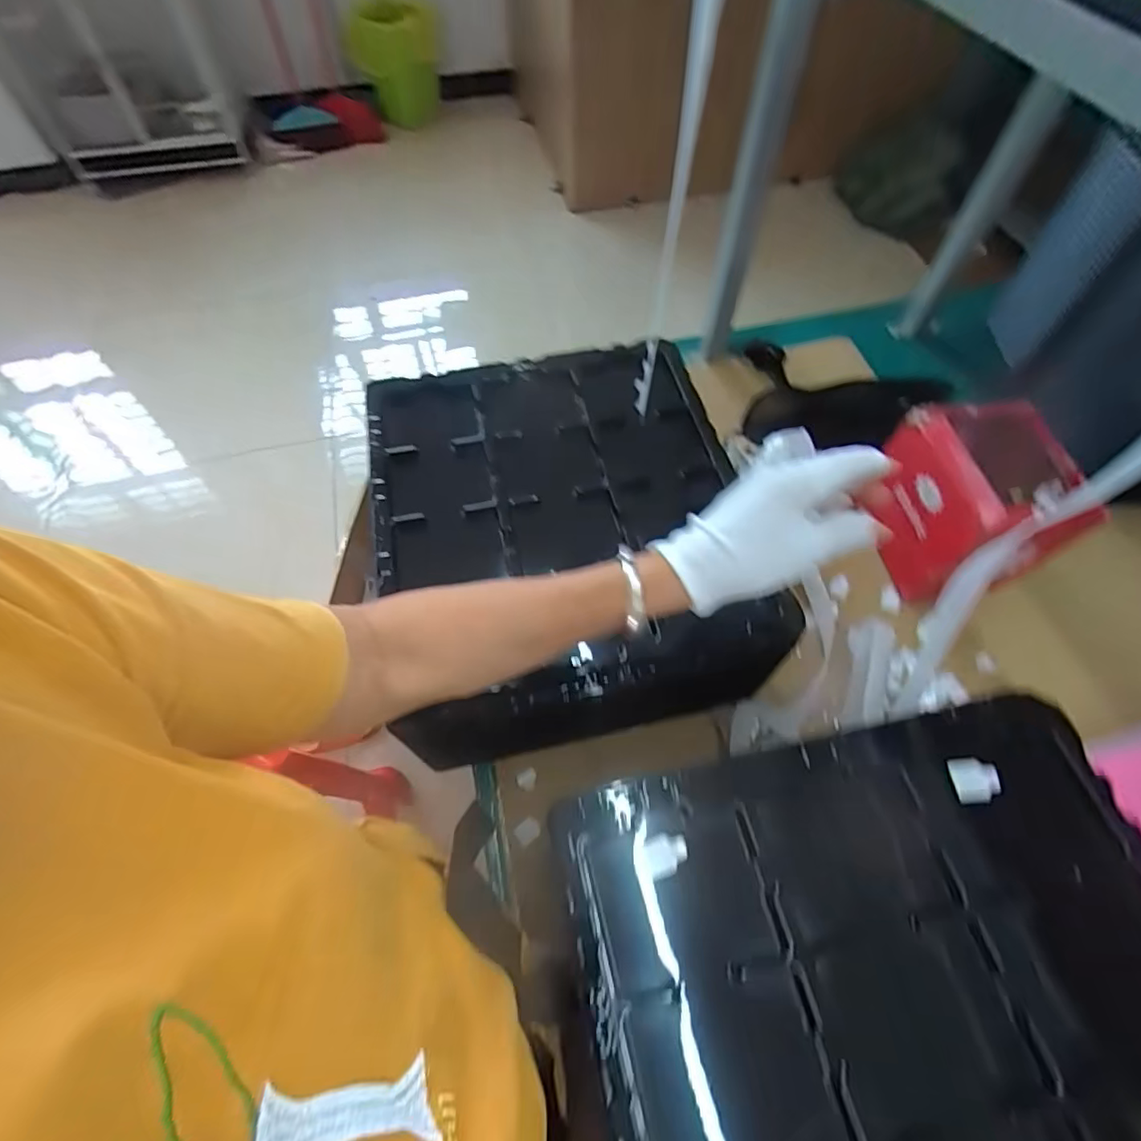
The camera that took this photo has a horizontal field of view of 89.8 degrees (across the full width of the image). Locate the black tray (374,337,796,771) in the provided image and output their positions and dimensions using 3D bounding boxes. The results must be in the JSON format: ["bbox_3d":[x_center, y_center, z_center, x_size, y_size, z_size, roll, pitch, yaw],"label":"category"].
[{"bbox_3d":[-0.011,-0.022,0.593,0.340,0.175,0.384,-8,59,-4],"label":"black tray"}]

